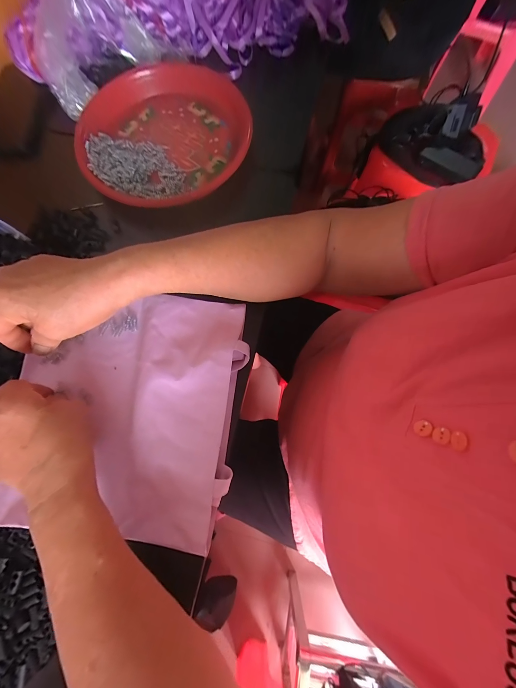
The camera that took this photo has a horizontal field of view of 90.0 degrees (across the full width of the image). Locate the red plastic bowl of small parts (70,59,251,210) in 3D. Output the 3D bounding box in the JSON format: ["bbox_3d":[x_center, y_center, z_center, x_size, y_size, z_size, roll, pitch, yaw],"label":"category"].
[{"bbox_3d":[-0.139,-0.297,0.361,0.226,0.045,0.215,0,76,1],"label":"red plastic bowl of small parts"}]

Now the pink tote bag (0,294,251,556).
[{"bbox_3d":[-0.143,0.062,0.281,0.239,0.023,0.253,7,76,3],"label":"pink tote bag"}]

